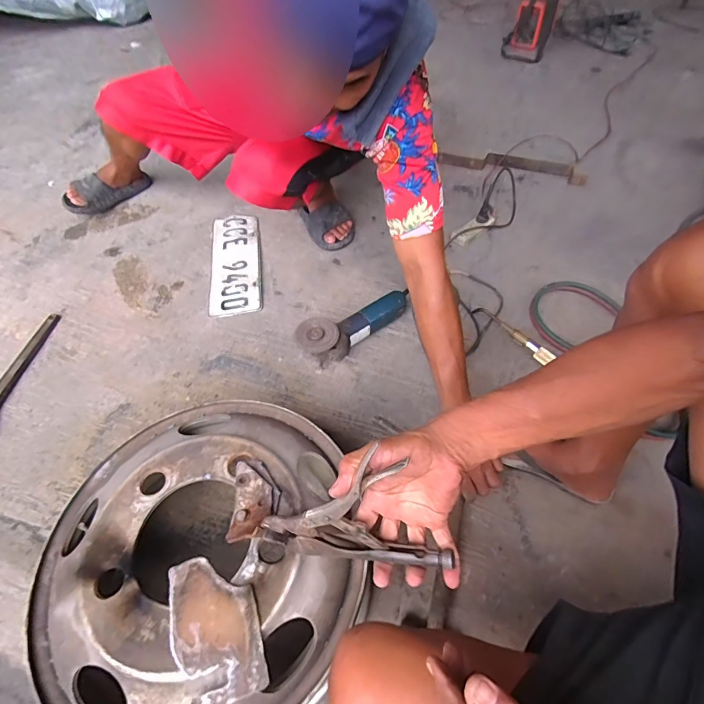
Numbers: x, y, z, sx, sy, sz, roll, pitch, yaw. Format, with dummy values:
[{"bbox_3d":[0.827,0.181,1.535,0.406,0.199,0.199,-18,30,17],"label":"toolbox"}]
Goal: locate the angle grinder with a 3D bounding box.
[{"bbox_3d":[0.013,-0.056,0.902,0.284,0.105,0.084,-29,58,-16],"label":"angle grinder"}]

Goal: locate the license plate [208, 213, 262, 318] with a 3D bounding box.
[{"bbox_3d":[-0.326,-0.254,1.117,0.137,0.012,0.378,-9,57,-2],"label":"license plate"}]

